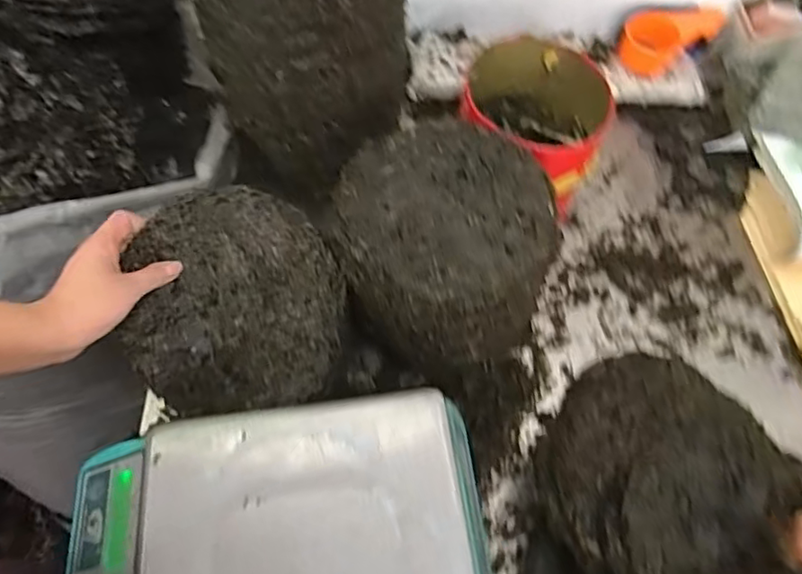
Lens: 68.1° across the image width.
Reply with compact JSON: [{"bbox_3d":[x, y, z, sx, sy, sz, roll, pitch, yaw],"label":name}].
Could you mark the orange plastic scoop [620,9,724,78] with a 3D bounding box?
[{"bbox_3d":[0.386,-0.364,0.857,0.144,0.056,0.076,-31,66,-18],"label":"orange plastic scoop"}]

